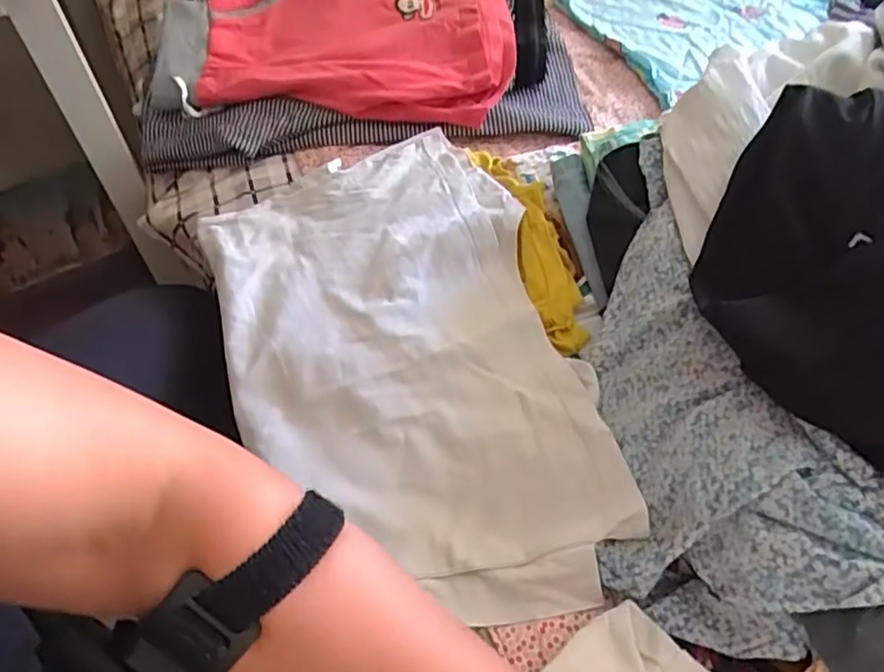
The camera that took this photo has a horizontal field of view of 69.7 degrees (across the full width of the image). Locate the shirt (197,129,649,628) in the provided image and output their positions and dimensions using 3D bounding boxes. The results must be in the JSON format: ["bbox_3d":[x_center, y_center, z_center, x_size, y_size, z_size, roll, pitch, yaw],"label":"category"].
[{"bbox_3d":[-0.039,0.010,0.512,0.258,0.052,0.432,-15,55,-10],"label":"shirt"}]

